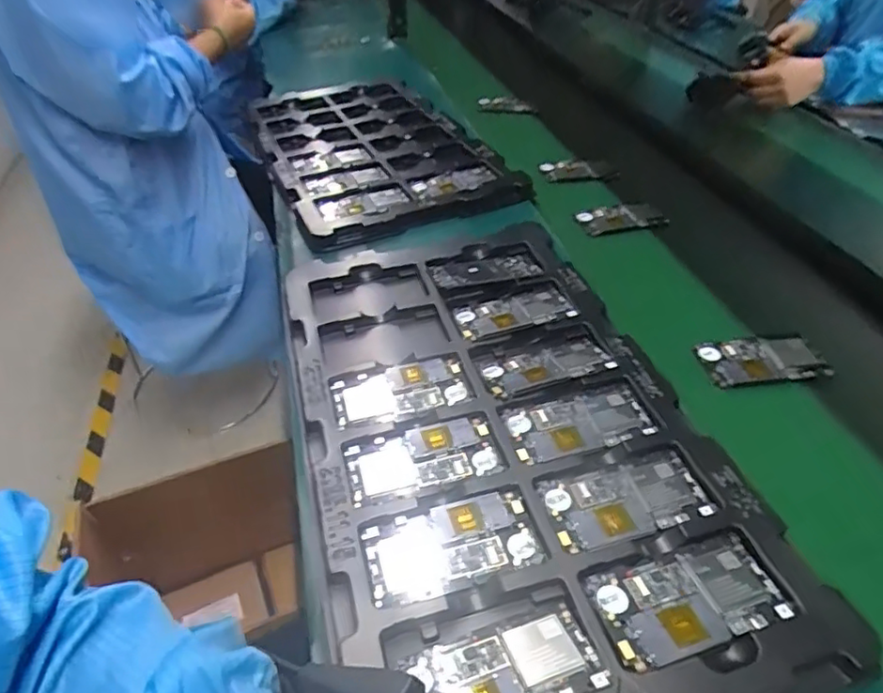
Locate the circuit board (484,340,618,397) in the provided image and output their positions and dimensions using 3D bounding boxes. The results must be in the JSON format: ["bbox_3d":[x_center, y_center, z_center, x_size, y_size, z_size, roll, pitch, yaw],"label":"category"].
[{"bbox_3d":[0.101,0.018,0.573,0.121,0.005,0.051,-14,43,-12],"label":"circuit board"}]

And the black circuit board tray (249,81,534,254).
[{"bbox_3d":[-0.121,-0.336,0.999,0.335,0.041,0.568,-15,44,-16],"label":"black circuit board tray"}]

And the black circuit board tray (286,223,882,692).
[{"bbox_3d":[0.044,0.057,0.536,0.317,0.028,0.540,-12,43,-10],"label":"black circuit board tray"}]

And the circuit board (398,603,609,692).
[{"bbox_3d":[0.038,0.204,0.367,0.116,0.006,0.062,-12,27,-11],"label":"circuit board"}]

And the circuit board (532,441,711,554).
[{"bbox_3d":[0.144,0.118,0.464,0.125,0.004,0.066,-12,43,-10],"label":"circuit board"}]

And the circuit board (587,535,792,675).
[{"bbox_3d":[0.165,0.170,0.398,0.122,0.006,0.064,-13,43,-11],"label":"circuit board"}]

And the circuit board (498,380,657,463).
[{"bbox_3d":[0.121,0.067,0.527,0.124,0.006,0.063,-11,43,-9],"label":"circuit board"}]

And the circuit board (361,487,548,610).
[{"bbox_3d":[0.008,0.146,0.439,0.126,0.006,0.067,-13,43,-12],"label":"circuit board"}]

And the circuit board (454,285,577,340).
[{"bbox_3d":[0.077,-0.038,0.636,0.120,0.007,0.054,-11,43,-9],"label":"circuit board"}]

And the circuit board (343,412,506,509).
[{"bbox_3d":[-0.015,0.094,0.500,0.127,0.006,0.066,-12,43,-10],"label":"circuit board"}]

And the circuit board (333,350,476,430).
[{"bbox_3d":[-0.037,0.042,0.563,0.128,0.008,0.063,-13,43,-11],"label":"circuit board"}]

